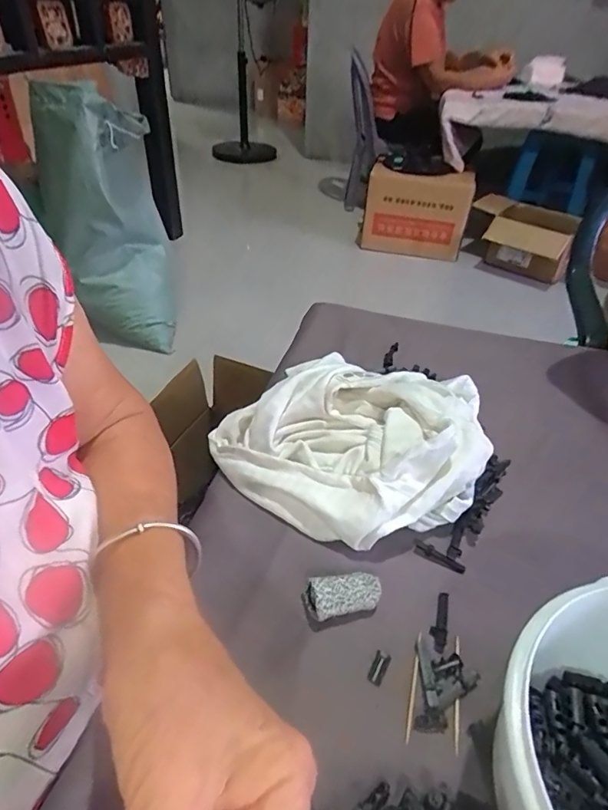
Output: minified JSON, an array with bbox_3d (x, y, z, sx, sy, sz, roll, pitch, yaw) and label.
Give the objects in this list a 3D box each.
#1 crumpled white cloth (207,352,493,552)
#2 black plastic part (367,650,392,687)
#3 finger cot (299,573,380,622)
[{"bbox_3d":[0.038,0.026,0.384,0.187,0.065,0.153,28,46,26],"label":"crumpled white cloth"},{"bbox_3d":[0.043,0.152,0.279,0.009,0.005,0.018,21,43,20],"label":"black plastic part"},{"bbox_3d":[0.025,0.120,0.306,0.047,0.018,0.023,-8,41,-14],"label":"finger cot"}]

